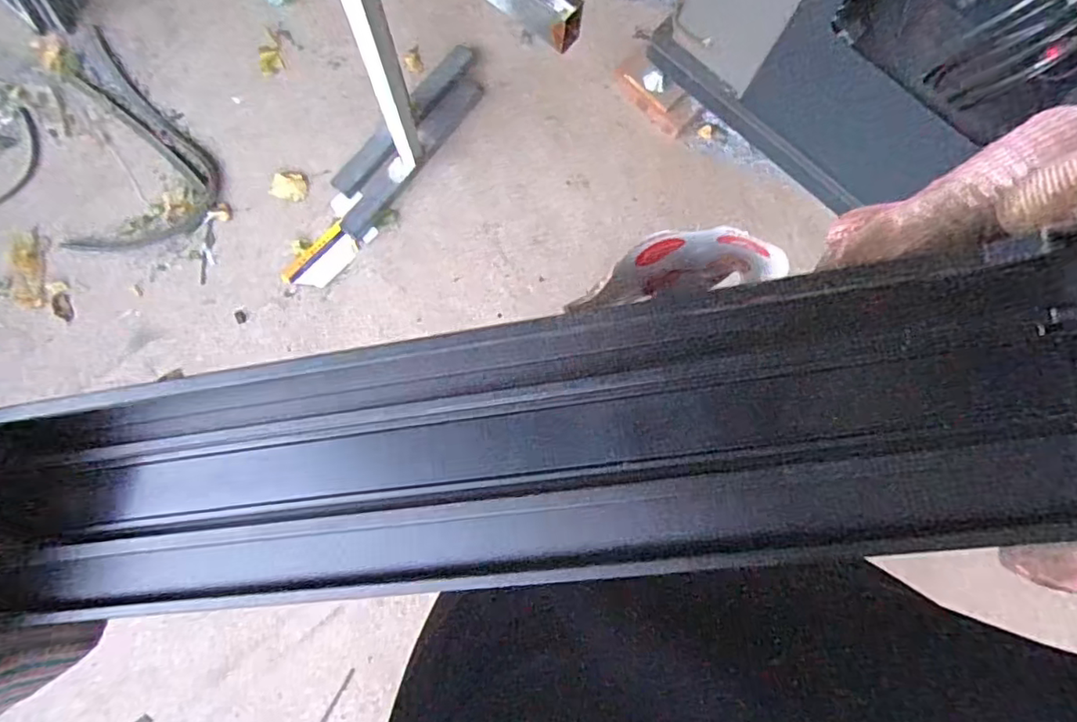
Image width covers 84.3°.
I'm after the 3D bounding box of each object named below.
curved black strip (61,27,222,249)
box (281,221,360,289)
[{"bbox_3d":[-1.032,-0.583,1.546,0.406,0.045,0.595,-2,82,-2],"label":"curved black strip"},{"bbox_3d":[-0.549,-0.253,1.506,0.097,0.021,0.193,45,83,5],"label":"box"}]

